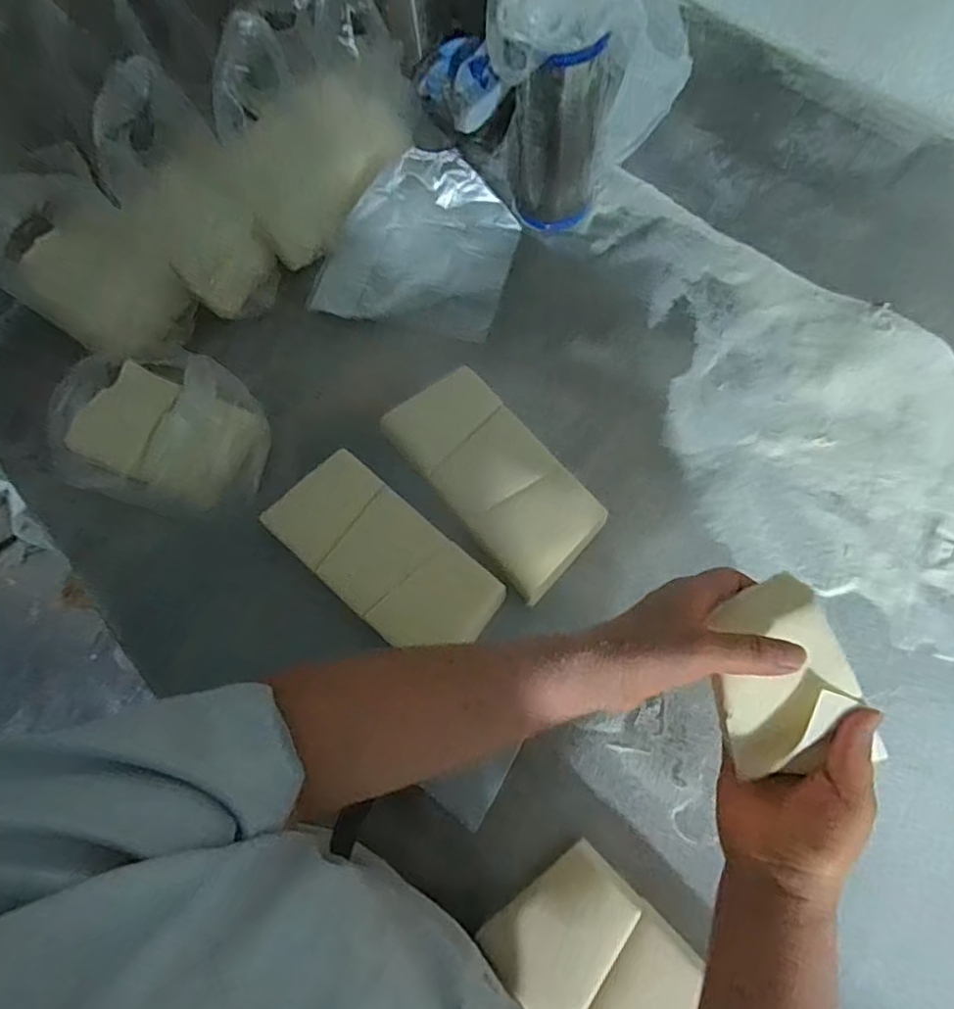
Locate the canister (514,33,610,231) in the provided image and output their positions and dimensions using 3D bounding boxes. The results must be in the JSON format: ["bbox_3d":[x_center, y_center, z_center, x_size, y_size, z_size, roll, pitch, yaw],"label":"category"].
[{"bbox_3d":[0.086,-0.402,0.643,0.096,0.187,0.081,6,71,7],"label":"canister"}]

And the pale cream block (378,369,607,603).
[{"bbox_3d":[0.012,-0.032,0.581,0.119,0.040,0.233,-41,72,-10],"label":"pale cream block"}]

